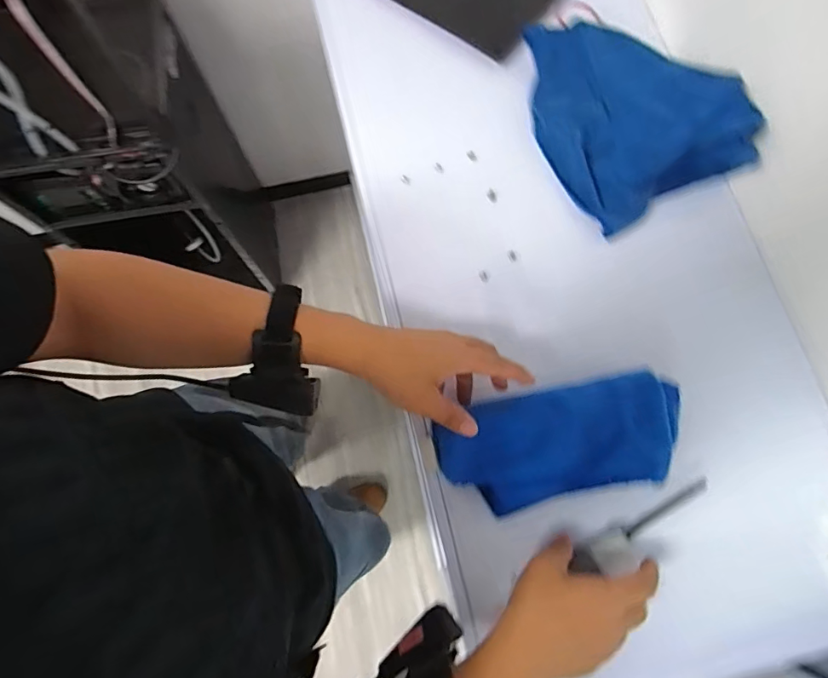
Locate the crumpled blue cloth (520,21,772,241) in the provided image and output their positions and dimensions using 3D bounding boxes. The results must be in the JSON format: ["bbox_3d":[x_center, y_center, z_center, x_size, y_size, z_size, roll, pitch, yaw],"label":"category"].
[{"bbox_3d":[0.221,-0.252,0.530,0.177,0.077,0.245,-23,75,-7],"label":"crumpled blue cloth"}]

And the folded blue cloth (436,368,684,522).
[{"bbox_3d":[0.129,0.091,0.435,0.209,0.046,0.094,-17,74,11],"label":"folded blue cloth"}]

